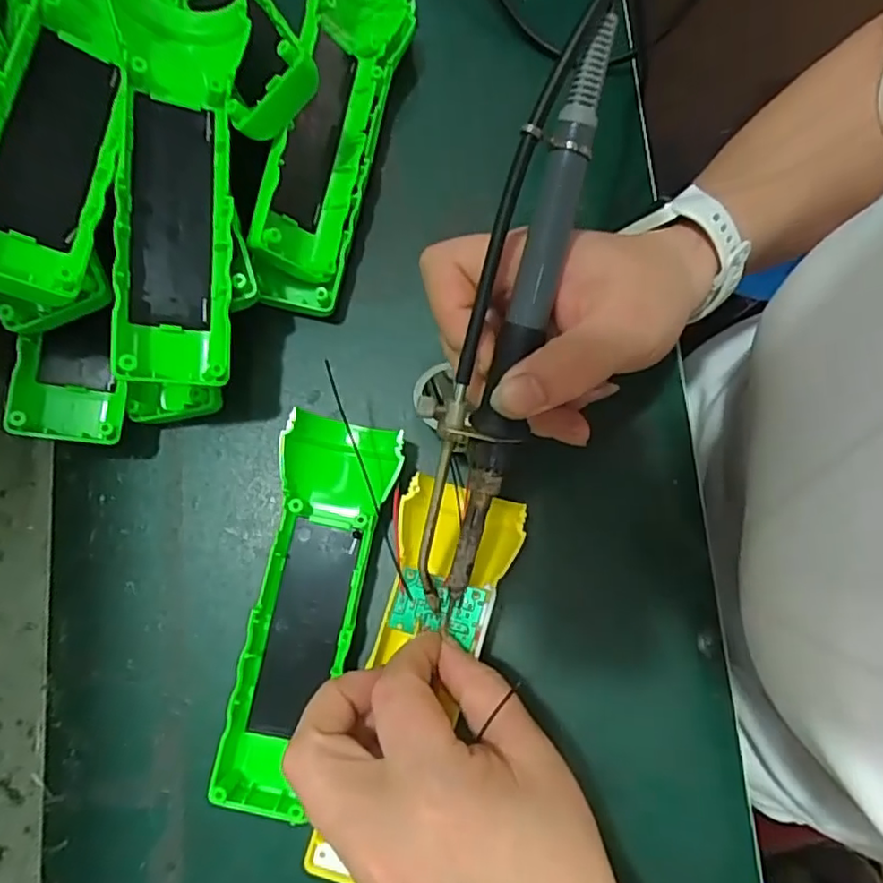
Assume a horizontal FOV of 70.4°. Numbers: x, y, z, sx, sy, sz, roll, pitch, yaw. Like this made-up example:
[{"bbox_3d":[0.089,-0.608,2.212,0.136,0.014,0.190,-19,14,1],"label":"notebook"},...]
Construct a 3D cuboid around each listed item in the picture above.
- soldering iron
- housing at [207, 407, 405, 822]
[{"bbox_3d":[0.021,-0.033,0.222,0.025,0.023,0.205,14,104,2],"label":"soldering iron"},{"bbox_3d":[-0.056,0.071,0.269,0.047,0.027,0.164,10,79,1],"label":"housing"}]

